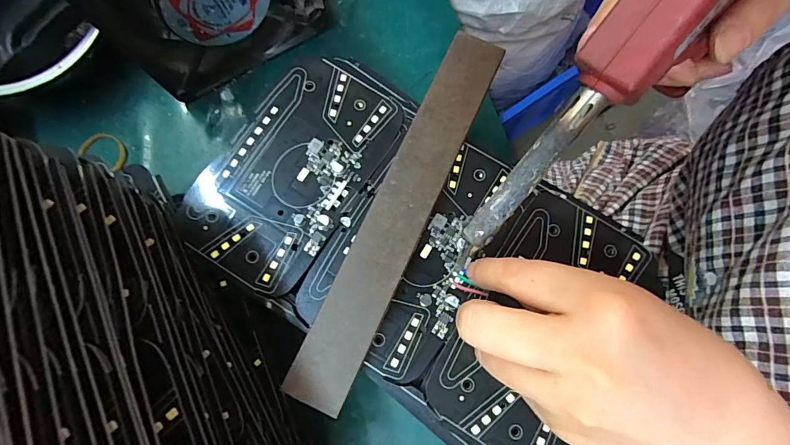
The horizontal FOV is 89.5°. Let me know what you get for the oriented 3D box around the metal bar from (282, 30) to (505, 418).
[{"bbox_3d":[0.004,-0.008,0.203,0.028,0.004,0.204,25,79,4],"label":"metal bar"}]

